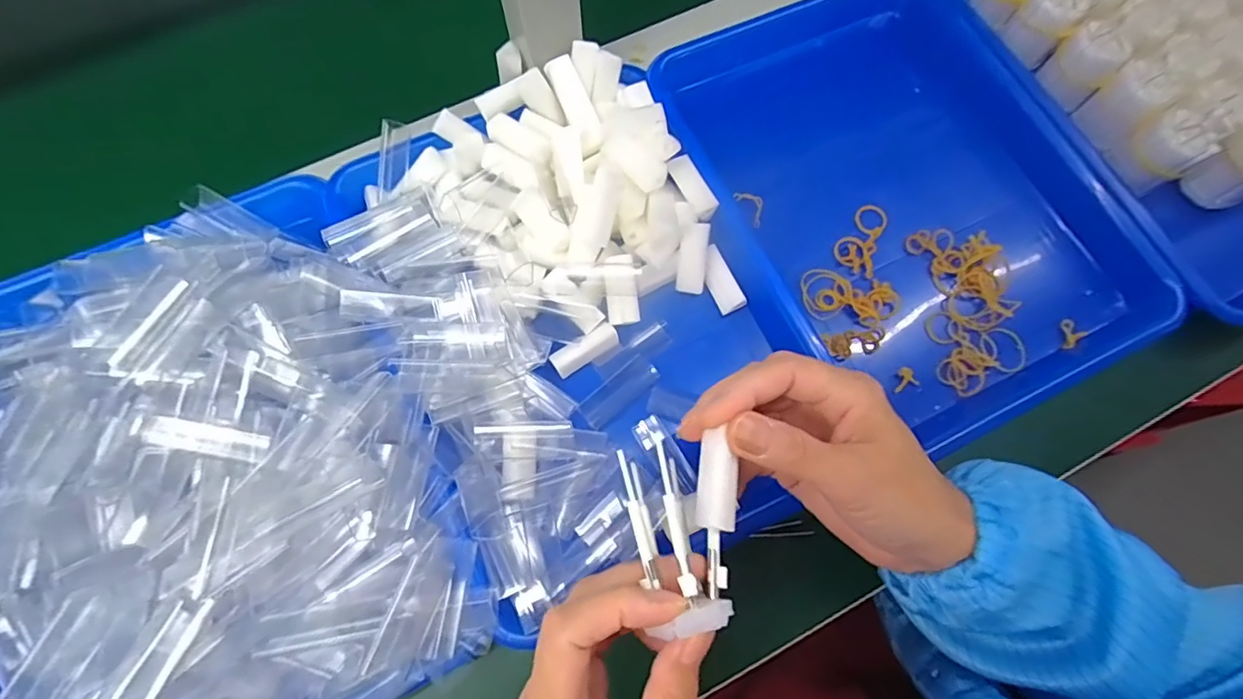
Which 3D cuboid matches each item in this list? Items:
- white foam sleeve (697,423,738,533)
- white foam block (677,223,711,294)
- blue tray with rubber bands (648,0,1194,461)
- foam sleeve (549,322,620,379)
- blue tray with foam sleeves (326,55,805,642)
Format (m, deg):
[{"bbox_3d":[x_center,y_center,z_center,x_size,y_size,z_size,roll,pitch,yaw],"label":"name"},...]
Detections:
[{"bbox_3d":[0.042,0.058,0.244,0.017,0.009,0.041,2,74,0],"label":"white foam sleeve"},{"bbox_3d":[0.048,-0.061,0.369,0.018,0.006,0.045,6,102,2],"label":"white foam block"},{"bbox_3d":[0.189,-0.113,0.395,0.255,0.047,0.339,-25,75,-8],"label":"blue tray with rubber bands"},{"bbox_3d":[-0.023,0.000,0.359,0.046,0.012,0.015,-33,76,-10],"label":"foam sleeve"},{"bbox_3d":[-0.029,-0.028,0.352,0.225,0.067,0.309,-24,75,-7],"label":"blue tray with foam sleeves"}]

